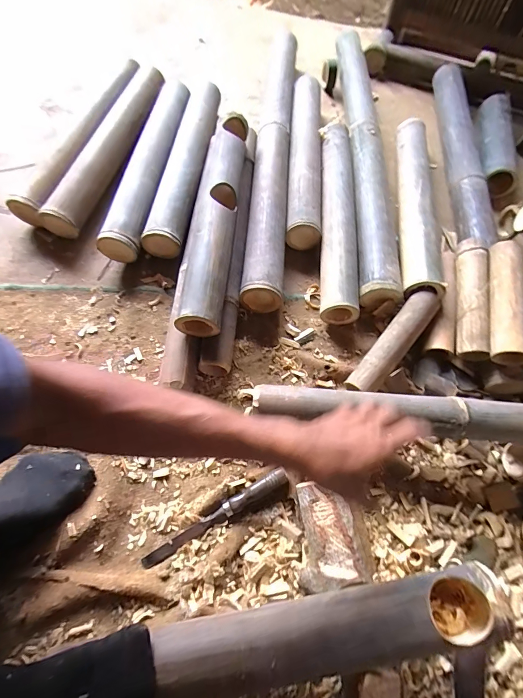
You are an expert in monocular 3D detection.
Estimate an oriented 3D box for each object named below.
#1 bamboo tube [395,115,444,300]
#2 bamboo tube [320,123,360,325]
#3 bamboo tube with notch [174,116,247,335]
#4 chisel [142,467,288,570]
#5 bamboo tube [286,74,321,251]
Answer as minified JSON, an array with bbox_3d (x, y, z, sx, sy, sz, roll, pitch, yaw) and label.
[{"bbox_3d":[0.351,-0.346,0.757,0.069,0.059,0.539,9,65,1],"label":"bamboo tube"},{"bbox_3d":[0.167,-0.303,0.764,0.073,0.072,0.529,4,65,-1],"label":"bamboo tube"},{"bbox_3d":[-0.086,-0.277,0.667,0.080,0.062,0.524,6,65,0],"label":"bamboo tube with notch"},{"bbox_3d":[-0.069,0.256,0.513,0.237,0.020,0.023,-28,70,-14],"label":"chisel"},{"bbox_3d":[0.106,-0.484,0.837,0.076,0.075,0.543,4,65,-1],"label":"bamboo tube"}]

